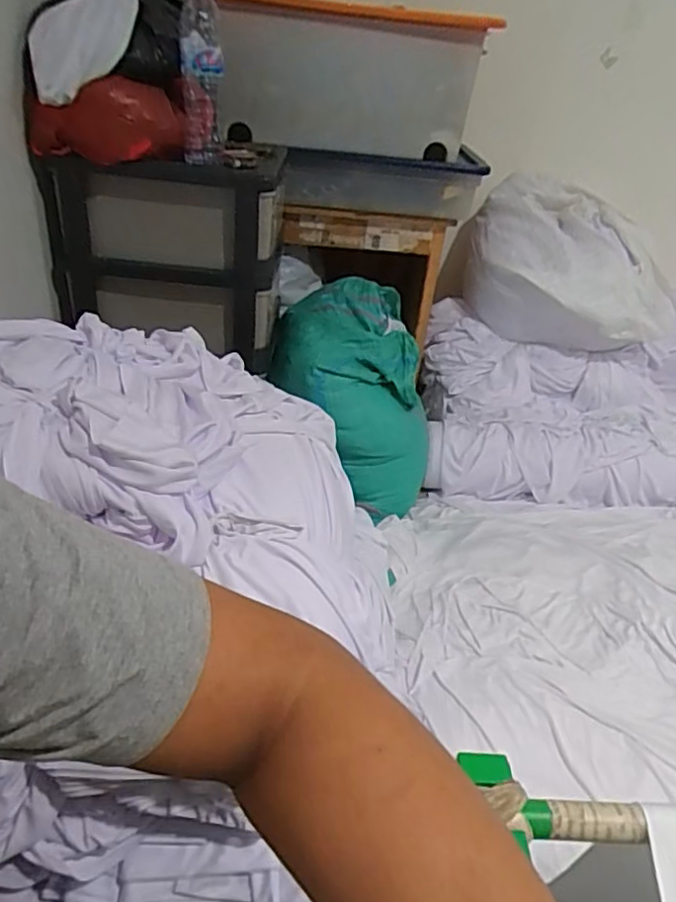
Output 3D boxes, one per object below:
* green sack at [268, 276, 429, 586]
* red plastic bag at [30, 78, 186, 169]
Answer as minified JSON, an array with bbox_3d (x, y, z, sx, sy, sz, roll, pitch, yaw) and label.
[{"bbox_3d":[0.034,-0.165,1.776,0.418,0.440,0.525,4,34,-3],"label":"green sack"},{"bbox_3d":[-0.478,-0.679,1.293,0.305,0.145,0.072,-5,38,-14],"label":"red plastic bag"}]

